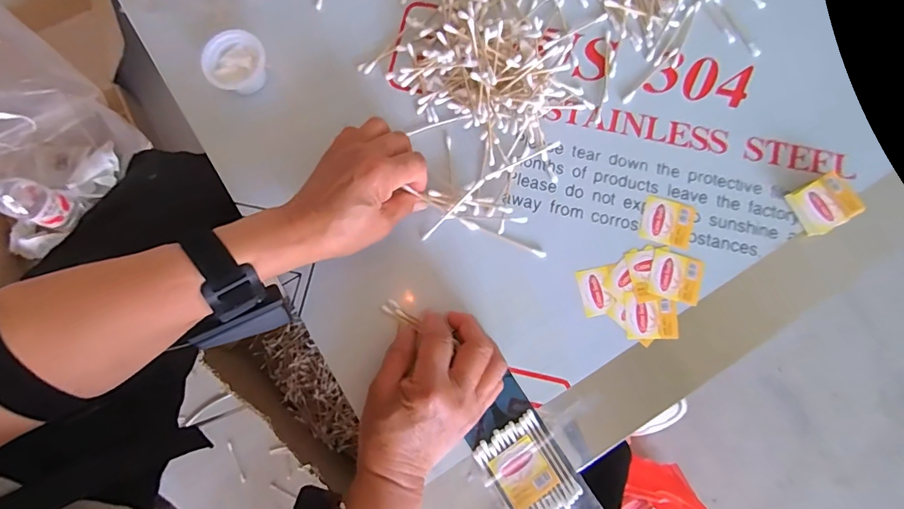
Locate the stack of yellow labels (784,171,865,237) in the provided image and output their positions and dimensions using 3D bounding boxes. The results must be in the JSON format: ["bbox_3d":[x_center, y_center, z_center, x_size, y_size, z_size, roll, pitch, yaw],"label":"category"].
[{"bbox_3d":[0.318,-0.043,0.386,0.043,0.020,0.042,-27,81,-5],"label":"stack of yellow labels"}]

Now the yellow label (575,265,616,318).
[{"bbox_3d":[0.124,0.031,0.384,0.029,0.004,0.040,-13,80,-3],"label":"yellow label"}]

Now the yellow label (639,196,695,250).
[{"bbox_3d":[0.189,-0.028,0.393,0.045,0.004,0.041,13,80,2],"label":"yellow label"}]

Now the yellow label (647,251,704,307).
[{"bbox_3d":[0.192,0.019,0.385,0.044,0.004,0.039,15,80,2],"label":"yellow label"}]

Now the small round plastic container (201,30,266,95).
[{"bbox_3d":[-0.192,-0.170,0.404,0.053,0.026,0.049,0,79,0],"label":"small round plastic container"}]

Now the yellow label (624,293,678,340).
[{"bbox_3d":[0.168,0.053,0.379,0.043,0.004,0.037,0,79,0],"label":"yellow label"}]

